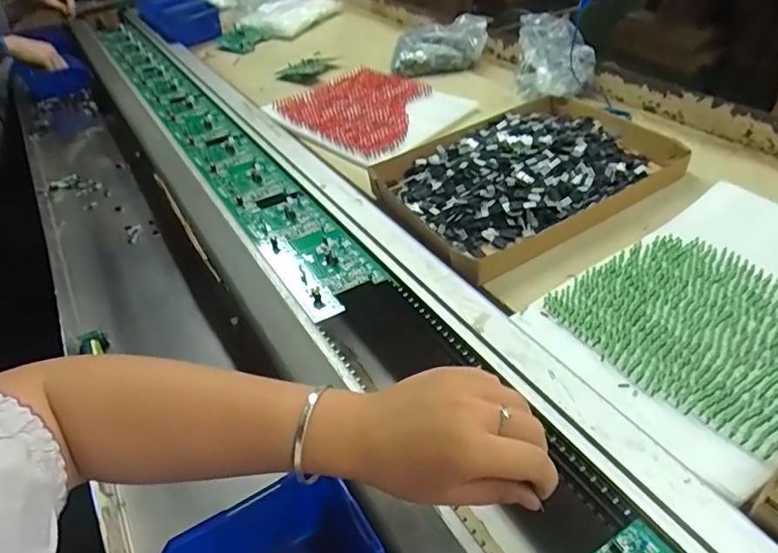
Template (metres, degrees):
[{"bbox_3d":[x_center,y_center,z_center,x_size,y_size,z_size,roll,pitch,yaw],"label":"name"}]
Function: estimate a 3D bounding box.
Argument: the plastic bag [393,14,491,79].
[{"bbox_3d":[0.090,-0.411,0.951,0.164,0.051,0.132,0,41,9],"label":"plastic bag"}]

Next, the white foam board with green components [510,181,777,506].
[{"bbox_3d":[0.289,0.023,0.451,0.288,0.020,0.208,-25,43,-20],"label":"white foam board with green components"}]

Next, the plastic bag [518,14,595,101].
[{"bbox_3d":[0.237,-0.315,0.754,0.105,0.089,0.090,2,41,11],"label":"plastic bag"}]

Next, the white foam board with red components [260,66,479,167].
[{"bbox_3d":[-0.041,-0.271,0.850,0.204,0.015,0.291,-34,47,-28],"label":"white foam board with red components"}]

